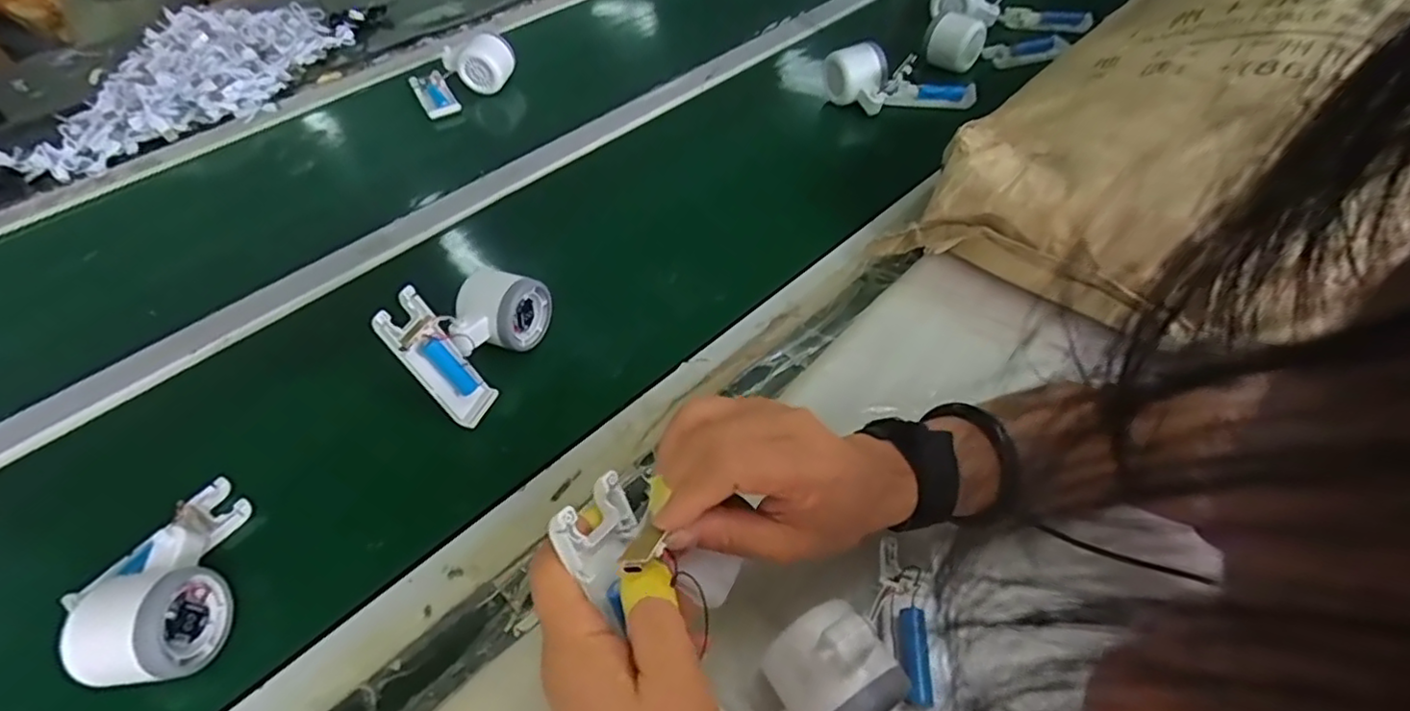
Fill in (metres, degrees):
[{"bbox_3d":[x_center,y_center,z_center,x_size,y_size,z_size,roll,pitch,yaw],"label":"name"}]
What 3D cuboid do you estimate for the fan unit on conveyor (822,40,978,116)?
[{"bbox_3d":[0.222,-0.305,0.724,0.174,0.073,0.046,9,51,-9],"label":"fan unit on conveyor"}]

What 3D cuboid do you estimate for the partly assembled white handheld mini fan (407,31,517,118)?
[{"bbox_3d":[-0.304,-0.361,0.790,0.127,0.051,0.090,-26,54,-17],"label":"partly assembled white handheld mini fan"}]

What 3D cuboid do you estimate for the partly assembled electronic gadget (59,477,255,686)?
[{"bbox_3d":[-0.325,0.133,0.394,0.059,0.065,0.132,-5,51,-1],"label":"partly assembled electronic gadget"}]

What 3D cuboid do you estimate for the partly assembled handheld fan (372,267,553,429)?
[{"bbox_3d":[-0.178,-0.023,0.479,0.052,0.088,0.118,16,54,16],"label":"partly assembled handheld fan"}]

